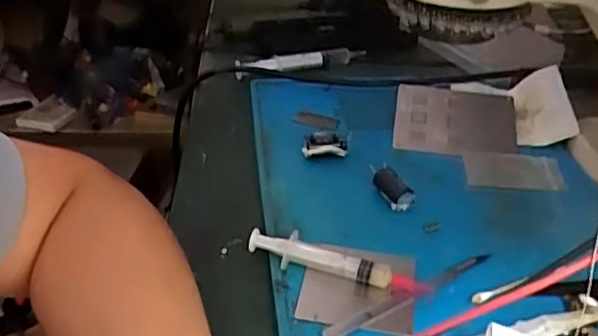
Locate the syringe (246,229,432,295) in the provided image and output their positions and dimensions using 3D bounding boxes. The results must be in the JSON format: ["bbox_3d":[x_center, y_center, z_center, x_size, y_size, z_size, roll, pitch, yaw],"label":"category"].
[{"bbox_3d":[0.023,0.057,0.389,0.113,0.017,0.015,13,34,16],"label":"syringe"}]

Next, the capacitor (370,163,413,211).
[{"bbox_3d":[0.067,0.014,0.461,0.016,0.017,0.040,-10,35,-18],"label":"capacitor"}]

